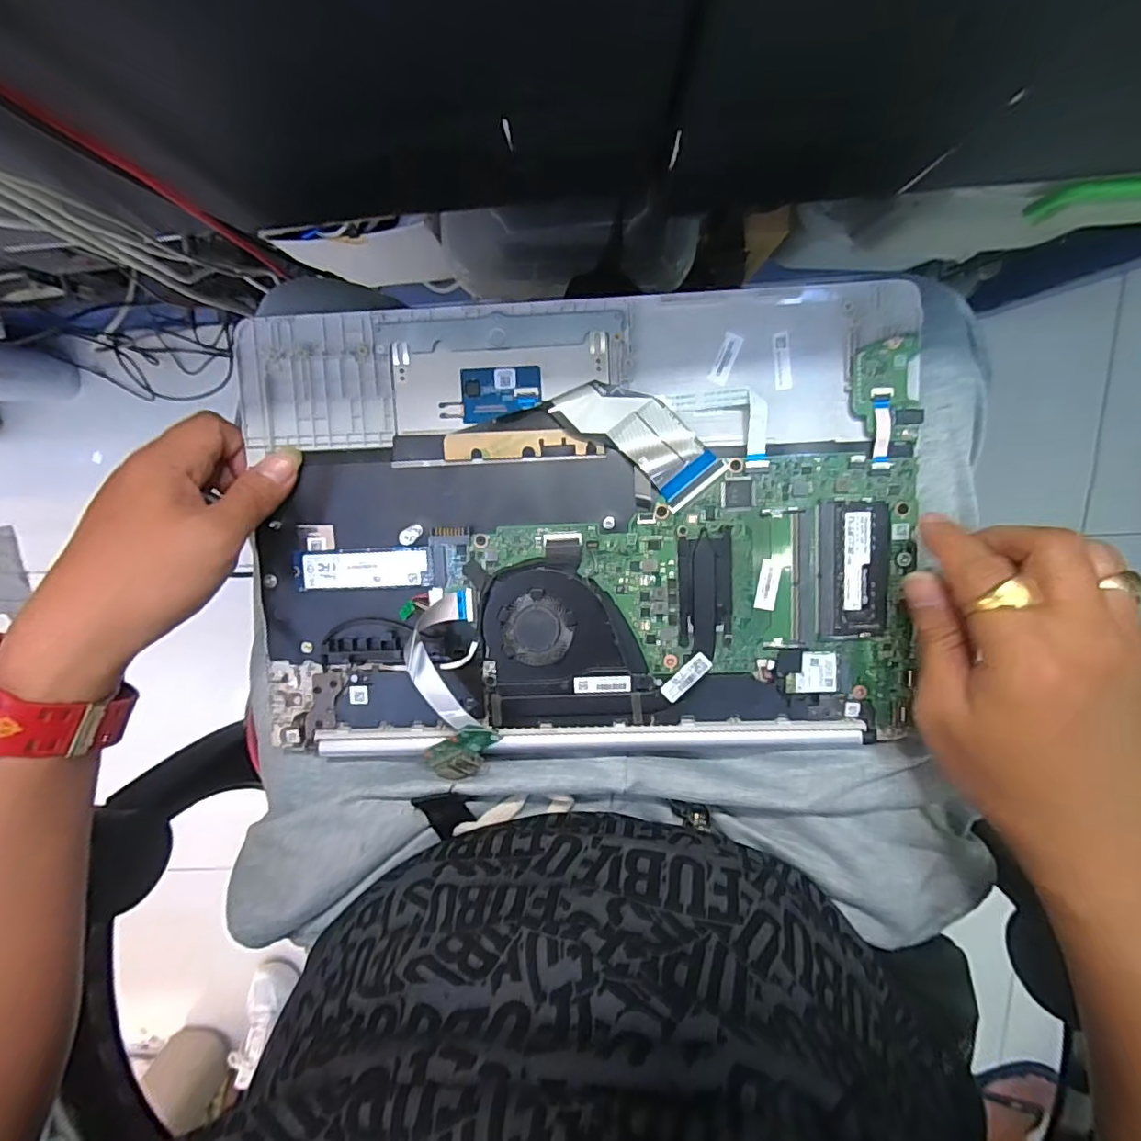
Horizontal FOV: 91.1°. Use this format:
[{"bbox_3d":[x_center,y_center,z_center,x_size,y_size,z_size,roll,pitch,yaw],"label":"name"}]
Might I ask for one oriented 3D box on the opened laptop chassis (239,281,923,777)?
[{"bbox_3d":[0.002,-0.021,0.296,0.341,0.015,0.236,-2,96,4],"label":"opened laptop chassis"}]

